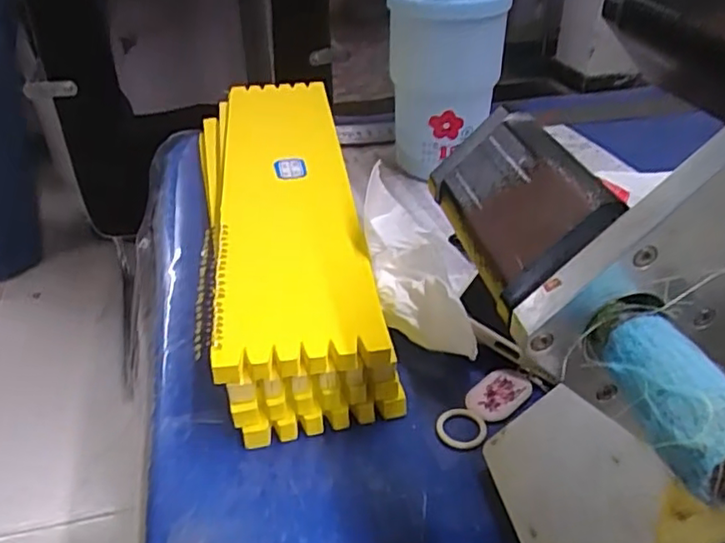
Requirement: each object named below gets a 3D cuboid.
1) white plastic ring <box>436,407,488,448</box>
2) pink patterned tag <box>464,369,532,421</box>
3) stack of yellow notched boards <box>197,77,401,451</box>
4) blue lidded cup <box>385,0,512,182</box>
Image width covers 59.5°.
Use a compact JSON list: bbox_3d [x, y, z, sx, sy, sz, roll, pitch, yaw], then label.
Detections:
[{"bbox_3d":[0.048,0.075,0.308,0.024,0.004,0.023,-1,35,1],"label":"white plastic ring"},{"bbox_3d":[0.070,0.062,0.324,0.024,0.004,0.036,28,45,35],"label":"pink patterned tag"},{"bbox_3d":[-0.059,-0.039,0.426,0.099,0.056,0.339,-7,36,-7],"label":"stack of yellow notched boards"},{"bbox_3d":[0.064,-0.153,0.487,0.084,0.153,0.080,3,36,7],"label":"blue lidded cup"}]

